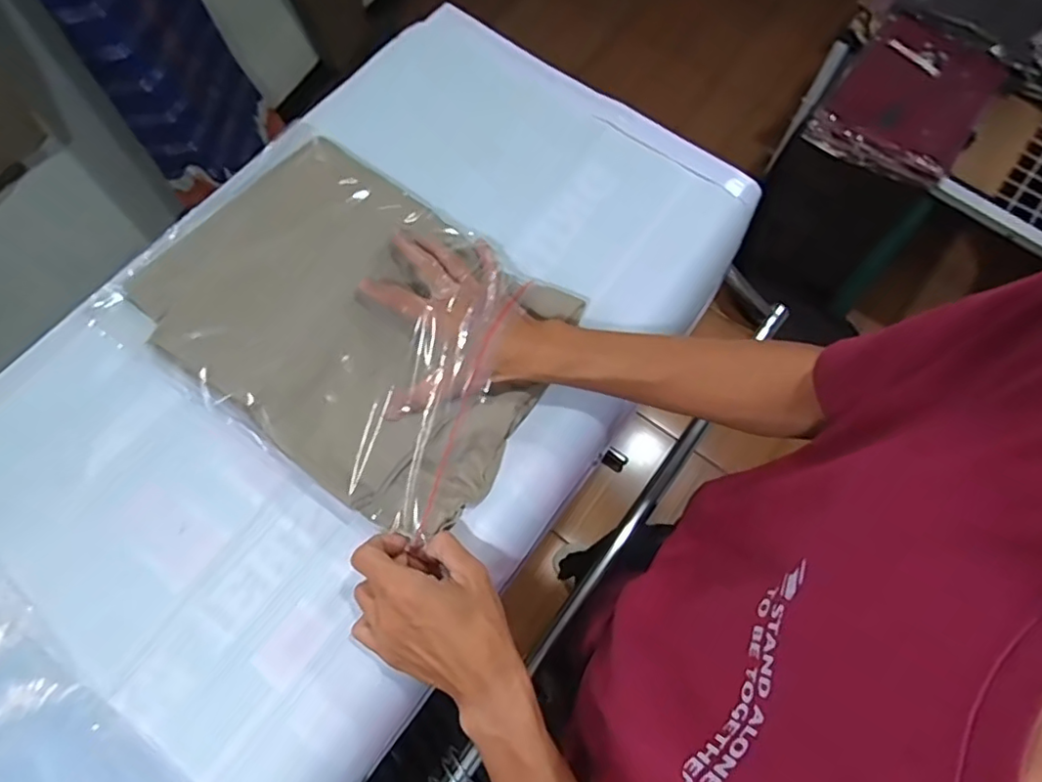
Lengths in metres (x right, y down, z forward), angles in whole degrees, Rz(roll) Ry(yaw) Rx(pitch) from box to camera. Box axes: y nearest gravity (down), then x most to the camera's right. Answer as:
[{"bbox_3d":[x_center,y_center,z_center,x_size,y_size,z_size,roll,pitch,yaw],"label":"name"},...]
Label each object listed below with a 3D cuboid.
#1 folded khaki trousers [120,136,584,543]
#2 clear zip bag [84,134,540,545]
[{"bbox_3d":[-0.150,-0.069,0.548,0.368,0.035,0.257,35,72,12],"label":"folded khaki trousers"},{"bbox_3d":[-0.167,-0.080,0.553,0.364,0.035,0.275,31,71,11],"label":"clear zip bag"}]

